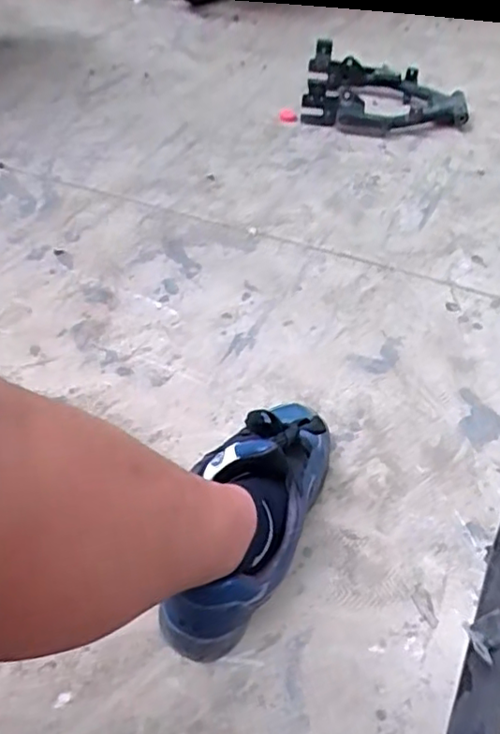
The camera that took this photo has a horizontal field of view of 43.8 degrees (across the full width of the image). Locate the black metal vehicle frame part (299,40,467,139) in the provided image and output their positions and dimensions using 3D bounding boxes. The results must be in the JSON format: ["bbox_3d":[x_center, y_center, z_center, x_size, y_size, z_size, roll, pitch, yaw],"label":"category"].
[{"bbox_3d":[0.301,-0.623,1.400,0.352,0.086,0.298,5,45,2],"label":"black metal vehicle frame part"}]

